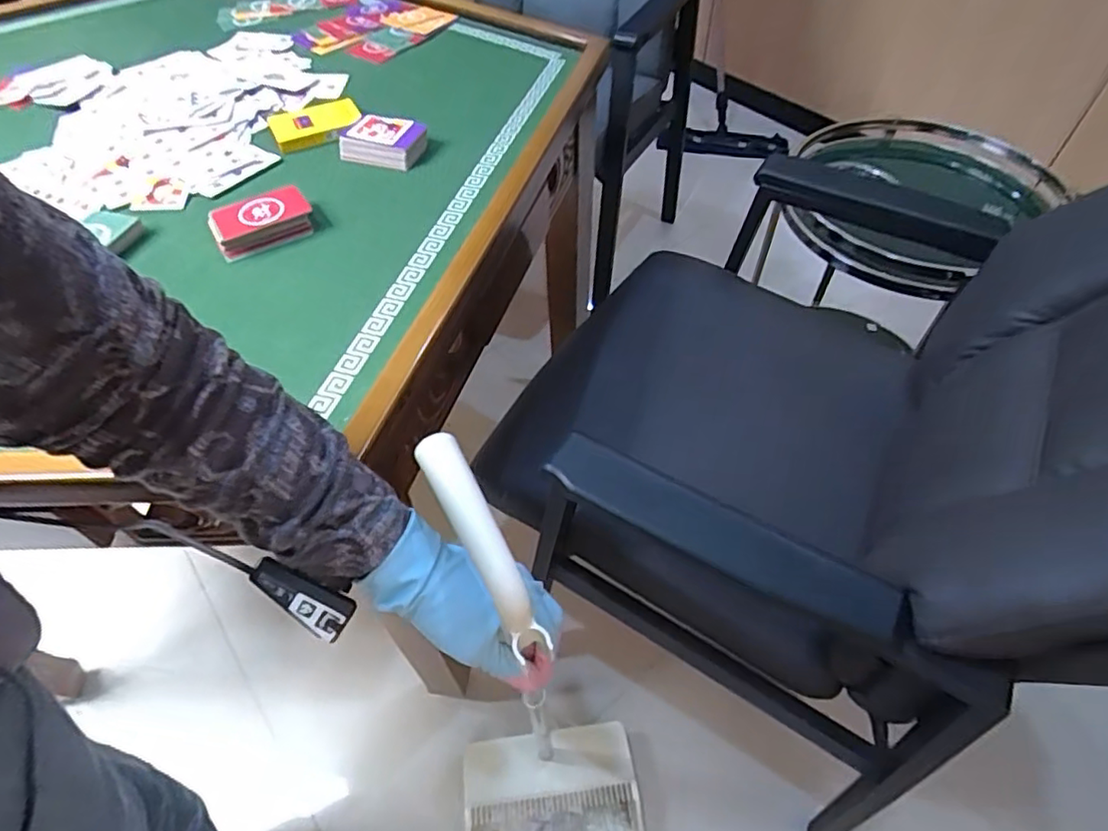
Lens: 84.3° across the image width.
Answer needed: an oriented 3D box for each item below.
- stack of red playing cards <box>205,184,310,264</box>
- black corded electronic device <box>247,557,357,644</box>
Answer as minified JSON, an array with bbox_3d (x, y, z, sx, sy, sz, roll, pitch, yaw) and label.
[{"bbox_3d":[-0.292,-0.192,0.613,0.091,0.029,0.055,-25,56,-16],"label":"stack of red playing cards"},{"bbox_3d":[-0.164,0.118,0.399,0.068,0.014,0.027,39,56,-13],"label":"black corded electronic device"}]

